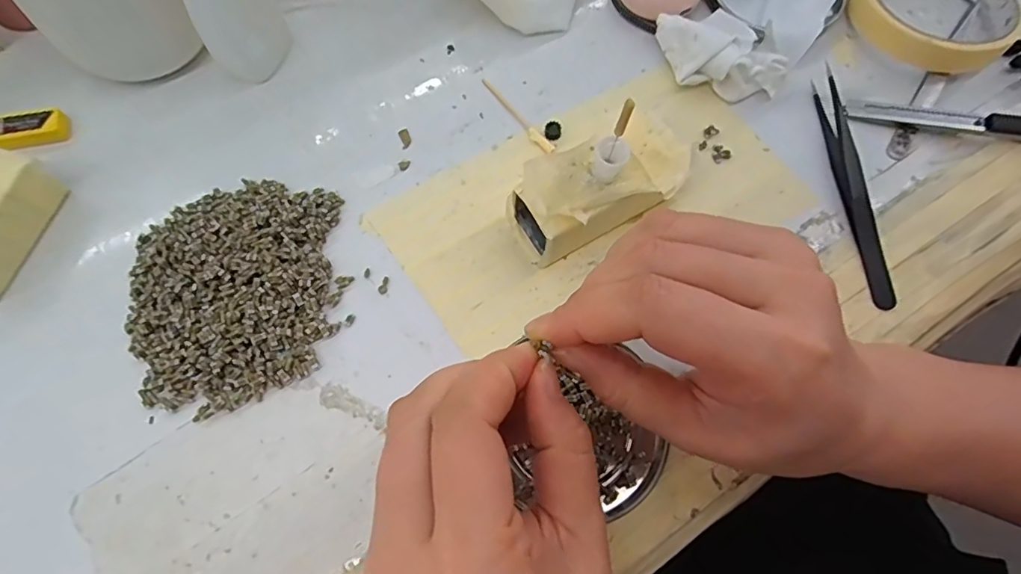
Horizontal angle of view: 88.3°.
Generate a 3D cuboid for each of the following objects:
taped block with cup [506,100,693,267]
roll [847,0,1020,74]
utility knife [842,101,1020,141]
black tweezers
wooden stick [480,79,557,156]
[{"bbox_3d":[0.041,-0.047,0.235,0.084,0.061,0.046,-25,73,-10],"label":"taped block with cup"},{"bbox_3d":[0.242,-0.161,0.299,0.084,0.021,0.087,1,70,-2],"label":"roll"},{"bbox_3d":[0.245,-0.087,0.277,0.127,0.015,0.012,13,70,3],"label":"utility knife"},{"bbox_3d":[0.176,-0.054,0.266,0.016,0.011,0.131,0,70,-2],"label":"black tweezers"},{"bbox_3d":[0.003,-0.092,0.280,0.006,0.004,0.059,-37,76,-14],"label":"wooden stick"}]

